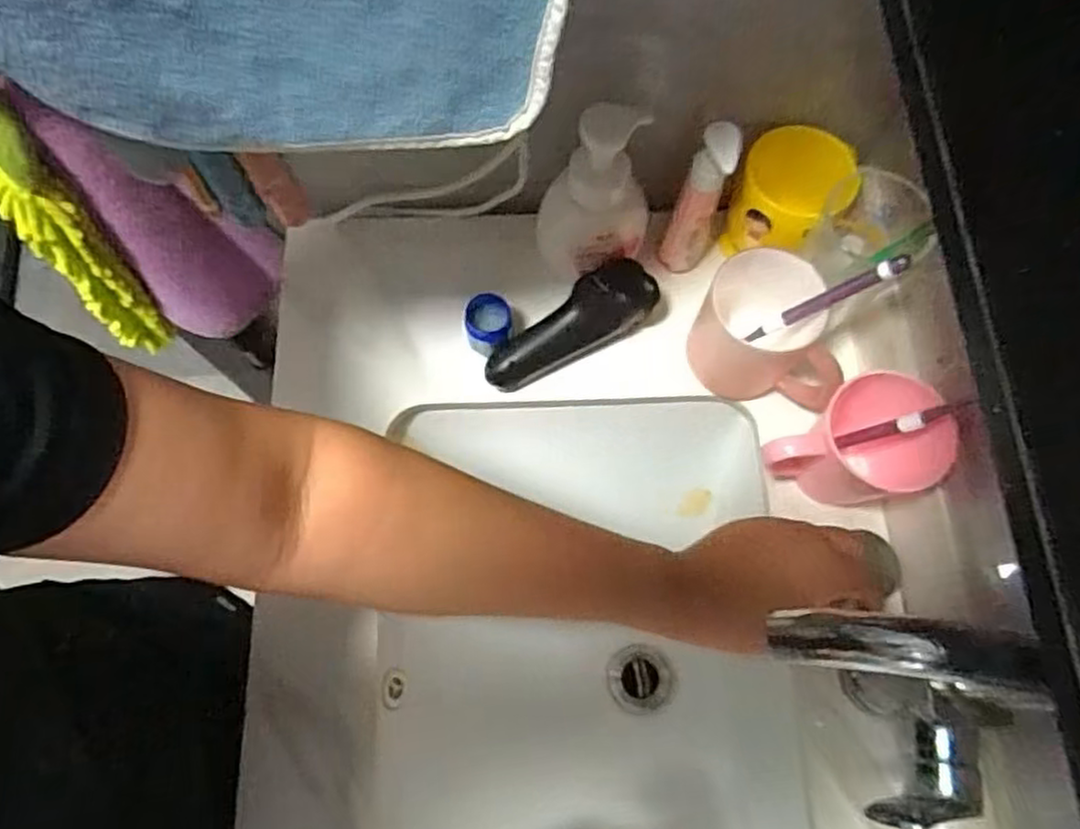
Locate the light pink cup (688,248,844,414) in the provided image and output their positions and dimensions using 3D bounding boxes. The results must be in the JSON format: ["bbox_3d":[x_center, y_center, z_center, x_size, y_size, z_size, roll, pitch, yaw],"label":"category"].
[{"bbox_3d":[0.174,-0.064,0.551,0.109,0.098,0.076,13,72,4],"label":"light pink cup"}]

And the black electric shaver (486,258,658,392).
[{"bbox_3d":[0.025,-0.069,0.585,0.154,0.054,0.044,-33,74,2],"label":"black electric shaver"}]

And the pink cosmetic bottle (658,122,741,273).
[{"bbox_3d":[0.123,-0.160,0.554,0.029,0.149,0.032,32,74,10],"label":"pink cosmetic bottle"}]

